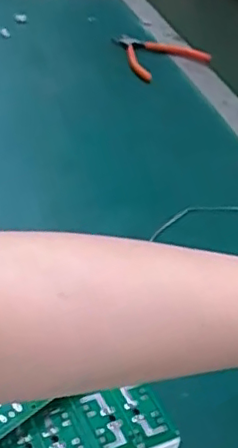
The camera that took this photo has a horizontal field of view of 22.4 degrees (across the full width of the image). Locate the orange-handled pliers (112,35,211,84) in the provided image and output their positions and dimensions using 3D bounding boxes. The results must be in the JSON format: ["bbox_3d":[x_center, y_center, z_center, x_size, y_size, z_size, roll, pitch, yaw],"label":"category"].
[{"bbox_3d":[0.047,-0.245,0.842,0.113,0.017,0.129,-20,45,-30],"label":"orange-handled pliers"}]

